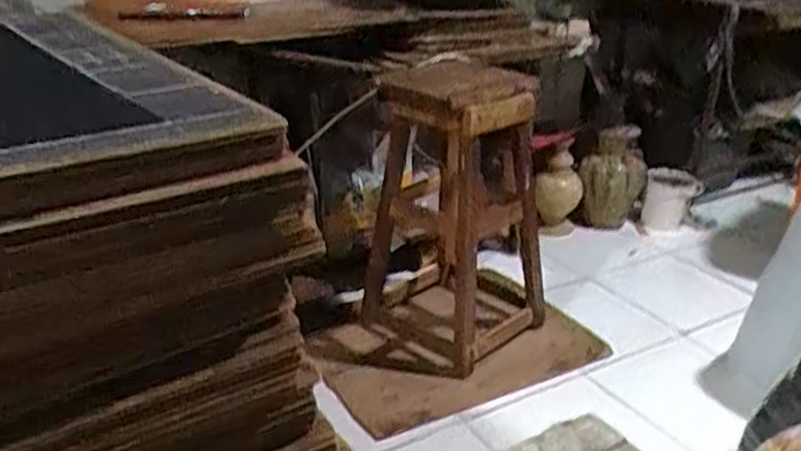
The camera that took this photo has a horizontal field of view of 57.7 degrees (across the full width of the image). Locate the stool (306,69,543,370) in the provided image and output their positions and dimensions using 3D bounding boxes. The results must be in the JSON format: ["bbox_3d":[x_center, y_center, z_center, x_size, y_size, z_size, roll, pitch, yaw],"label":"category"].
[{"bbox_3d":[0.119,-0.051,1.993,0.502,0.777,0.490,20,29,31],"label":"stool"}]

